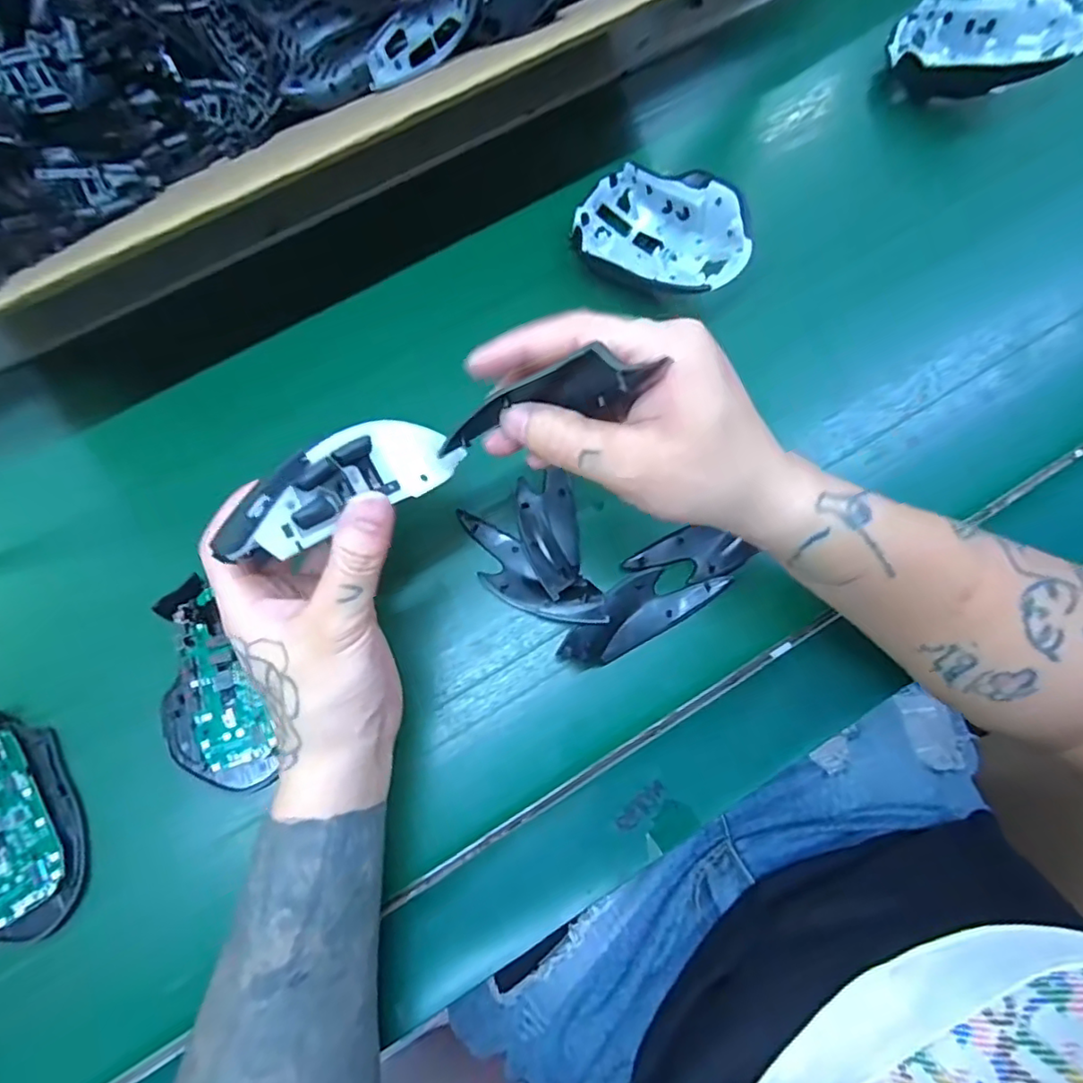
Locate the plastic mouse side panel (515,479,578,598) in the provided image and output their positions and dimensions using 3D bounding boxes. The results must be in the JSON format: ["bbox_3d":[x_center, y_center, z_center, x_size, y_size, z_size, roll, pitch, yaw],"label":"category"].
[{"bbox_3d":[-0.001,-0.003,0.337,0.020,0.017,0.071,-23,80,-6],"label":"plastic mouse side panel"}]

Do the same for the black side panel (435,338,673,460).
[{"bbox_3d":[0.002,-0.057,0.237,0.097,0.030,0.021,-10,77,29],"label":"black side panel"}]

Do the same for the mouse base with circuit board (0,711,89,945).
[{"bbox_3d":[-0.278,0.144,0.303,0.064,0.014,0.116,-27,80,-7],"label":"mouse base with circuit board"}]

